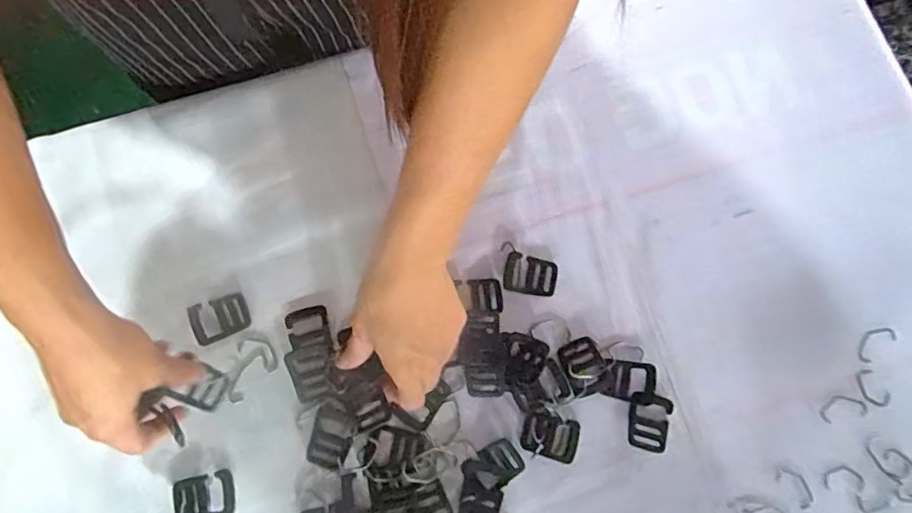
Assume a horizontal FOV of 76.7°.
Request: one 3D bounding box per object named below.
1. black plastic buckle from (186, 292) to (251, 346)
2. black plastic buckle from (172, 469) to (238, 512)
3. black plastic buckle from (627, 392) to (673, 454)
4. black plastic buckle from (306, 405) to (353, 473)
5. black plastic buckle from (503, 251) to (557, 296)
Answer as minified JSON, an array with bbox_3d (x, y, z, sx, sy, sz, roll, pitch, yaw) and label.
[{"bbox_3d":[-0.185,0.048,0.450,0.042,0.006,0.033,-22,79,-6],"label":"black plastic buckle"},{"bbox_3d":[-0.185,0.177,0.421,0.044,0.004,0.033,-14,78,-5],"label":"black plastic buckle"},{"bbox_3d":[0.149,0.128,0.446,0.032,0.004,0.041,13,77,1],"label":"black plastic buckle"},{"bbox_3d":[-0.094,0.137,0.433,0.028,0.004,0.044,17,77,2],"label":"black plastic buckle"},{"bbox_3d":[0.061,0.015,0.466,0.042,0.004,0.032,10,77,1],"label":"black plastic buckle"}]

